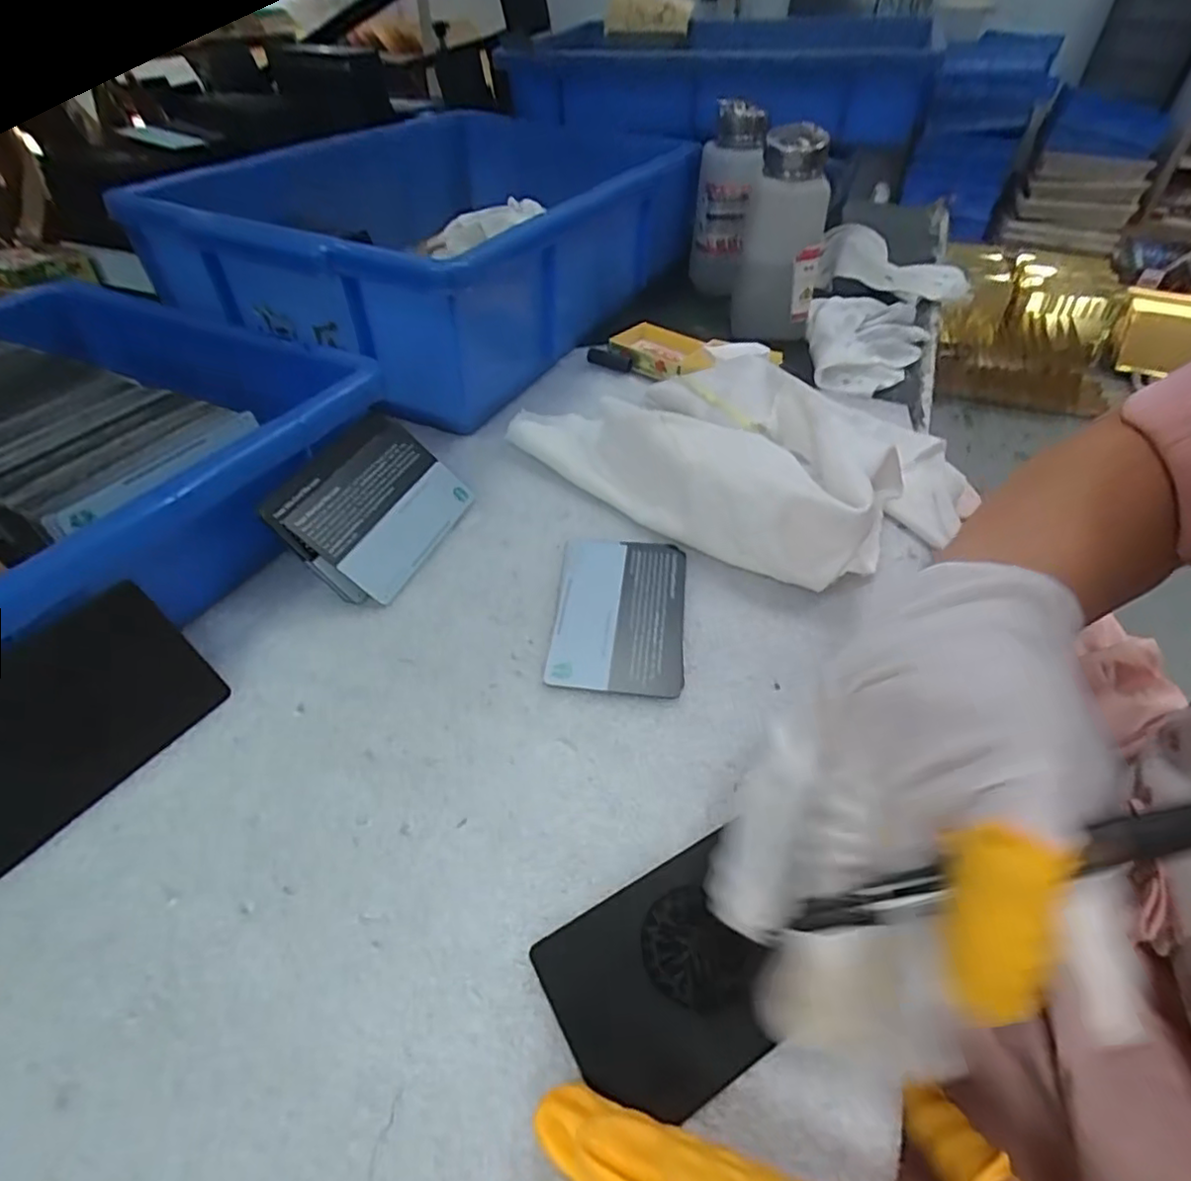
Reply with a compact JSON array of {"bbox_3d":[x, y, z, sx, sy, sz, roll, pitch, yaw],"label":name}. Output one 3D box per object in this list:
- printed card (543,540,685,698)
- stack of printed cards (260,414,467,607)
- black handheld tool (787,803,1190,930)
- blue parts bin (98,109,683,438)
[{"bbox_3d":[0.011,0.008,0.275,0.056,0.004,0.086,3,46,4],"label":"printed card"},{"bbox_3d":[-0.100,-0.041,0.291,0.065,0.009,0.087,44,47,-18],"label":"stack of printed cards"},{"bbox_3d":[0.111,0.069,0.161,0.124,0.005,0.010,-14,45,3],"label":"black handheld tool"},{"bbox_3d":[-0.110,-0.259,0.467,0.259,0.104,0.359,21,48,19],"label":"blue parts bin"}]

